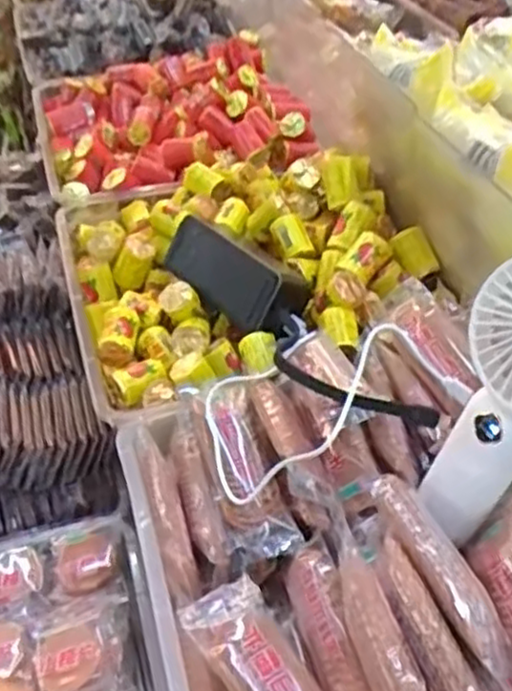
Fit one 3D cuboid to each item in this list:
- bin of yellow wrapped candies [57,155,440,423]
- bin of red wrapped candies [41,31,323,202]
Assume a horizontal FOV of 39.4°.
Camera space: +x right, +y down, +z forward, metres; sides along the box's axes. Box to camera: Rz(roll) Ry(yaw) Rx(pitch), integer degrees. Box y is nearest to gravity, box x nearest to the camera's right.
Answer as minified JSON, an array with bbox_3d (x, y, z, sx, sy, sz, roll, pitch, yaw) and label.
[{"bbox_3d":[-0.018,-0.087,0.619,0.278,0.096,0.288,-12,45,-13],"label":"bin of yellow wrapped candies"},{"bbox_3d":[-0.102,-0.277,0.821,0.286,0.069,0.297,-12,45,-13],"label":"bin of red wrapped candies"}]

